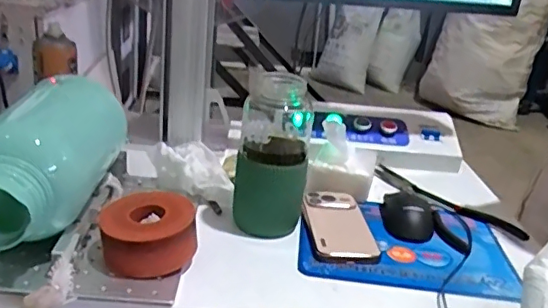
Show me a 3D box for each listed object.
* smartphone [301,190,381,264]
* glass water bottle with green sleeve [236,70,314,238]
[{"bbox_3d":[0.080,0.088,0.698,0.082,0.017,0.145,3,22,-8],"label":"smartphone"},{"bbox_3d":[0.001,-0.006,0.682,0.086,0.173,0.085,6,22,2],"label":"glass water bottle with green sleeve"}]

